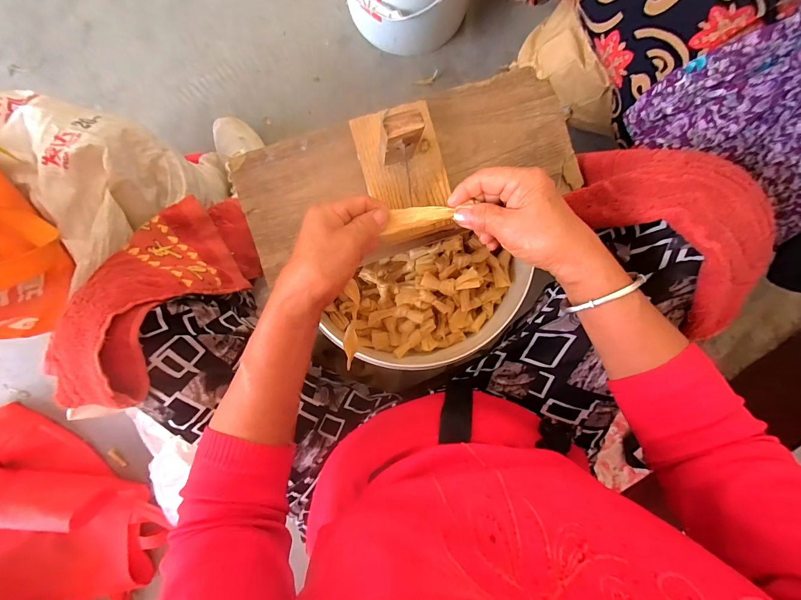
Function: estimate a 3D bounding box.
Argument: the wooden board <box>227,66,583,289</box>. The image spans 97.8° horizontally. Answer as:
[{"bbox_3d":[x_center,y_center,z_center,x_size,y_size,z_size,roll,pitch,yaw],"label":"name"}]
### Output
[{"bbox_3d":[0.008,-0.147,0.403,0.386,0.027,0.158,-18,90,-2],"label":"wooden board"}]

